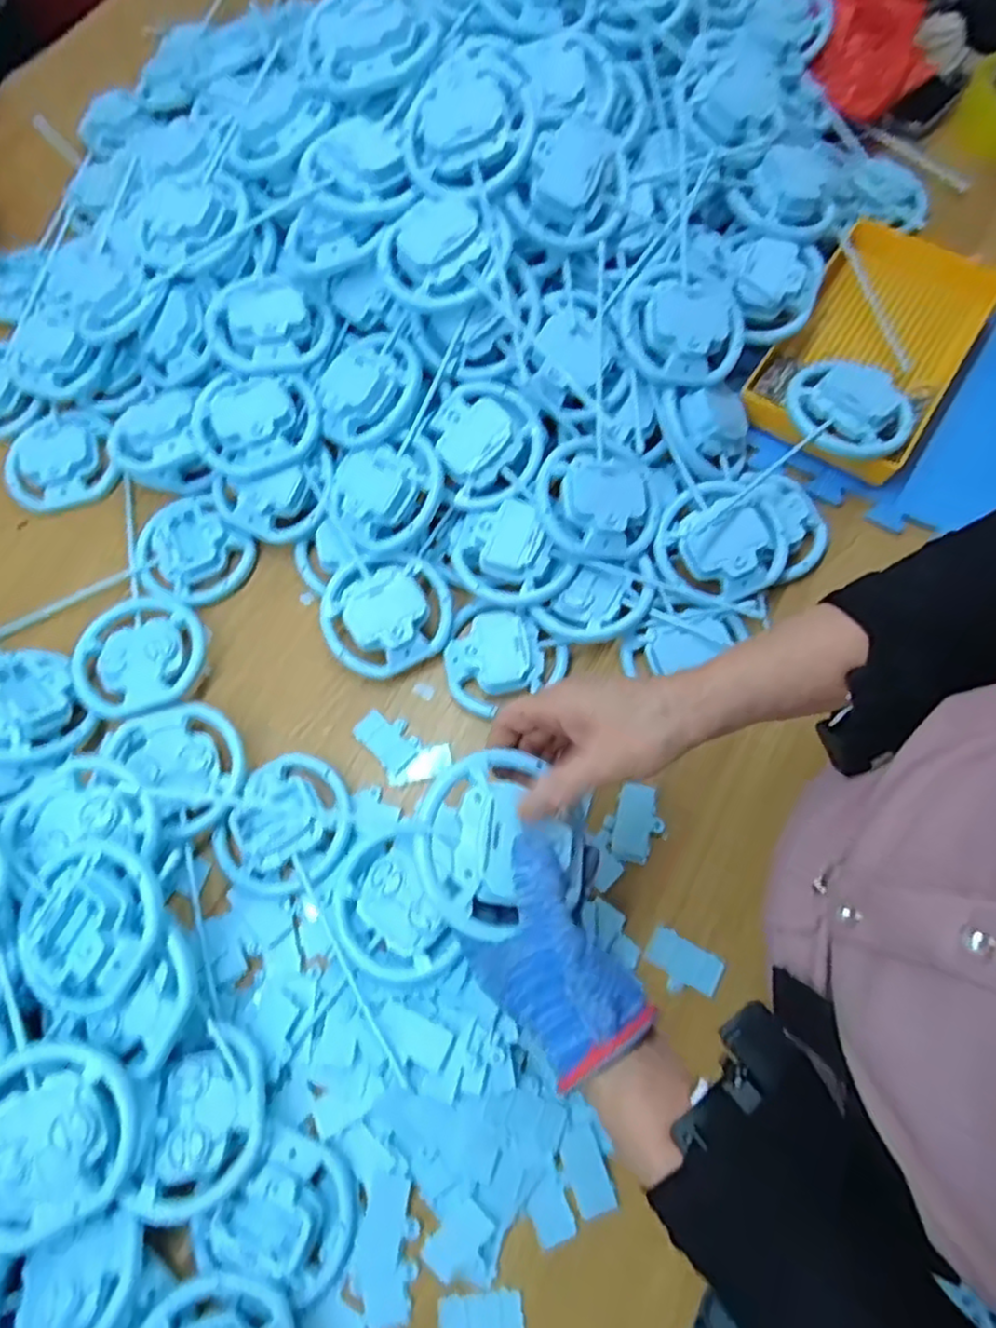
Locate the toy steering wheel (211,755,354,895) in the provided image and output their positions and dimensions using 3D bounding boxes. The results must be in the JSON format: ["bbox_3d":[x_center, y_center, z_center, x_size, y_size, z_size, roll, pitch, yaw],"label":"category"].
[{"bbox_3d":[-0.155,0.120,0.517,0.087,0.017,0.100,26,74,10],"label":"toy steering wheel"}]

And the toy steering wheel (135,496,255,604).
[{"bbox_3d":[-0.268,-0.098,0.599,0.099,0.020,0.088,41,77,14],"label":"toy steering wheel"}]

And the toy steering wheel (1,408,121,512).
[{"bbox_3d":[-0.406,-0.189,0.635,0.103,0.032,0.113,0,71,1],"label":"toy steering wheel"}]

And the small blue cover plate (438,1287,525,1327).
[{"bbox_3d":[-0.010,0.404,0.423,0.051,0.004,0.030,-4,71,0],"label":"small blue cover plate"}]

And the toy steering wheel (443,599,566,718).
[{"bbox_3d":[0.003,-0.001,0.551,0.094,0.024,0.083,19,73,8],"label":"toy steering wheel"}]

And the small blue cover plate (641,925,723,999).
[{"bbox_3d":[0.130,0.212,0.488,0.051,0.004,0.035,26,74,10],"label":"small blue cover plate"}]

